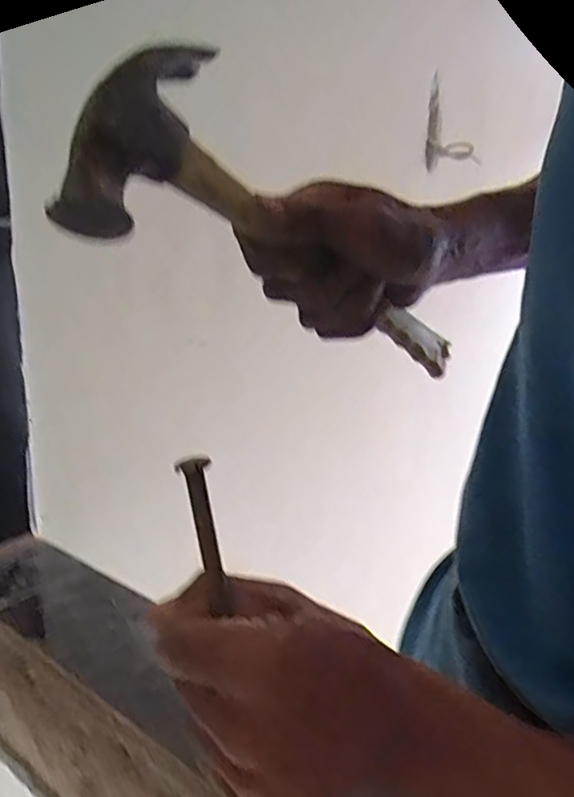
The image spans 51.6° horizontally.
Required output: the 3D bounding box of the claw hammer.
[{"bbox_3d":[0.013,-0.085,0.331,0.268,0.110,0.040,25,-7,-42],"label":"claw hammer"}]

